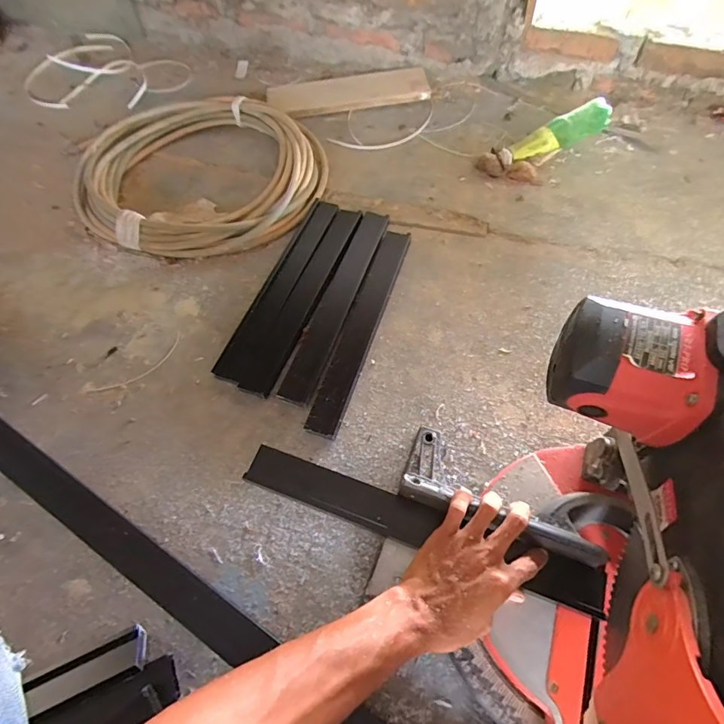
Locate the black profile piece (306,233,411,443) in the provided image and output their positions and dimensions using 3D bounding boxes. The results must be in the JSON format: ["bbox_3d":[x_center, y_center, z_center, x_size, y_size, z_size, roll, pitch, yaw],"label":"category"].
[{"bbox_3d":[0.003,-0.058,0.705,0.043,0.016,0.383,16,64,12],"label":"black profile piece"}]

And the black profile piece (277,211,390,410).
[{"bbox_3d":[-0.037,-0.099,0.723,0.052,0.018,0.378,16,64,12],"label":"black profile piece"}]

